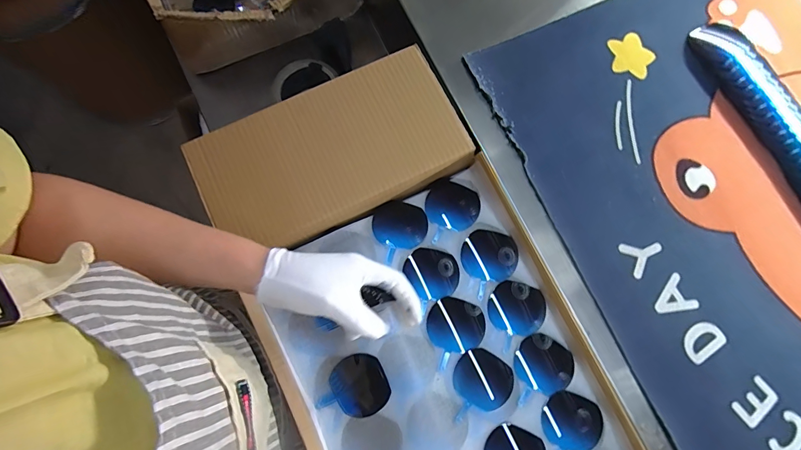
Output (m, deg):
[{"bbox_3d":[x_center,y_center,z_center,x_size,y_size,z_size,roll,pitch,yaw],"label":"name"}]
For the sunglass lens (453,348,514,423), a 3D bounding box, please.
[{"bbox_3d":[0.089,0.169,0.415,0.064,0.004,0.064,0,79,0],"label":"sunglass lens"}]

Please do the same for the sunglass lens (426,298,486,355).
[{"bbox_3d":[0.061,0.112,0.426,0.062,0.004,0.057,0,79,0],"label":"sunglass lens"}]

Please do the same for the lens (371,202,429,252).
[{"bbox_3d":[0.000,0.000,0.449,0.060,0.011,0.055,0,79,0],"label":"lens"}]

